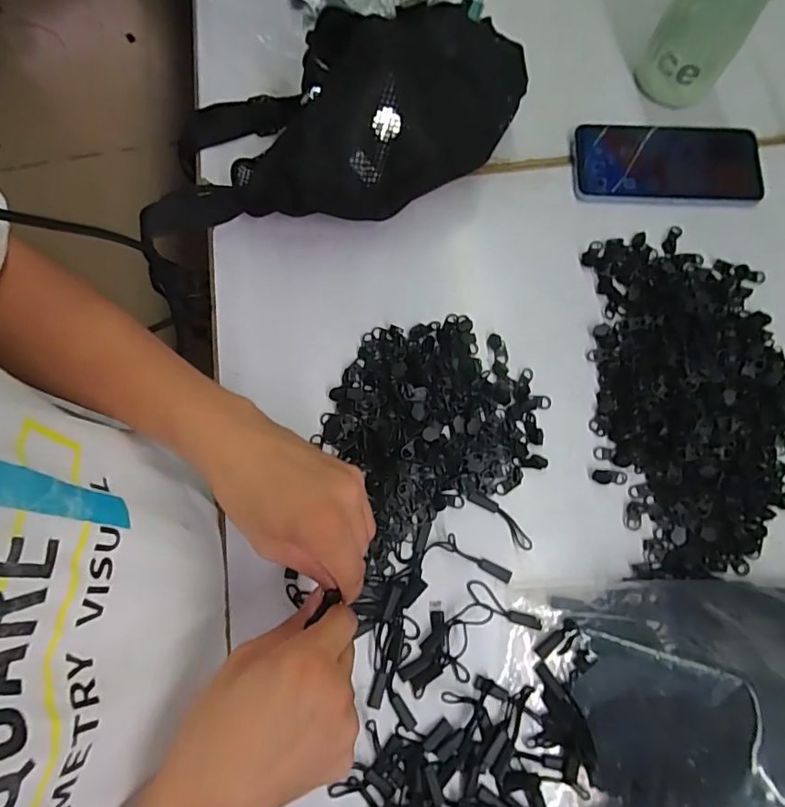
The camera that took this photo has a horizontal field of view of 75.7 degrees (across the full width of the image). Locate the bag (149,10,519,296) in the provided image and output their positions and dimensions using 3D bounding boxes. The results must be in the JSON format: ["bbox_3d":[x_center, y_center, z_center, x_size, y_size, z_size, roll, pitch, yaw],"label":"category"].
[{"bbox_3d":[-0.048,-0.201,0.396,0.321,0.103,0.124,-27,77,-6],"label":"bag"}]

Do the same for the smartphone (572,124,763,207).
[{"bbox_3d":[0.240,-0.210,0.441,0.159,0.014,0.073,2,76,1],"label":"smartphone"}]

